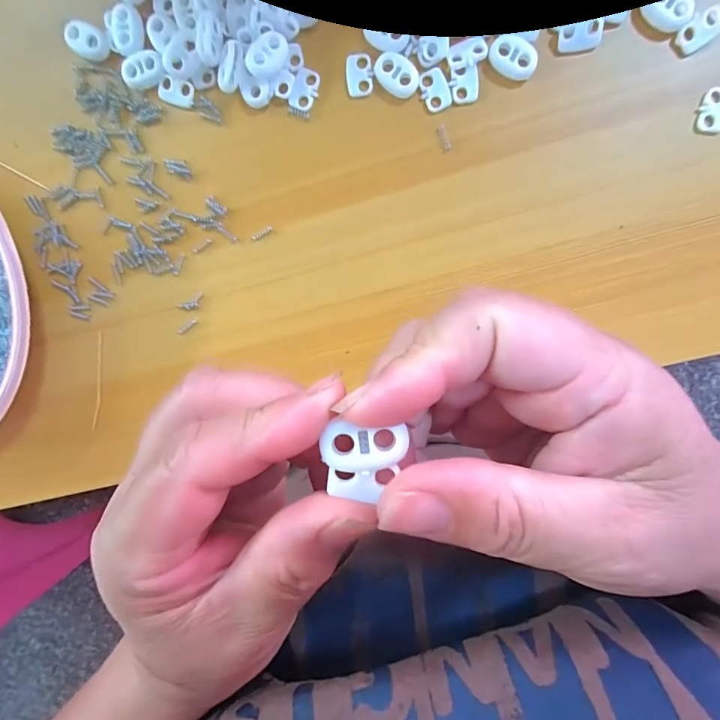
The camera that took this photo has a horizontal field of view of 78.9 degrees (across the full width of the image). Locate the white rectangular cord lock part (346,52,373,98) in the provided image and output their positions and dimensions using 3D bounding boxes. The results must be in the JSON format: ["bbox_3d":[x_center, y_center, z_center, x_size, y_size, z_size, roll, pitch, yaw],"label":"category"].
[{"bbox_3d":[0.000,-0.137,0.210,0.012,0.004,0.019,-4,99,7],"label":"white rectangular cord lock part"}]

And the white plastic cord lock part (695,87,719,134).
[{"bbox_3d":[0.161,-0.113,0.198,0.013,0.004,0.019,7,101,5],"label":"white plastic cord lock part"}]

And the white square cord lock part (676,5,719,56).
[{"bbox_3d":[0.151,-0.146,0.194,0.019,0.005,0.012,-32,95,11],"label":"white square cord lock part"}]

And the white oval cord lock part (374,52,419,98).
[{"bbox_3d":[0.018,-0.136,0.207,0.022,0.004,0.016,34,102,-1],"label":"white oval cord lock part"}]

